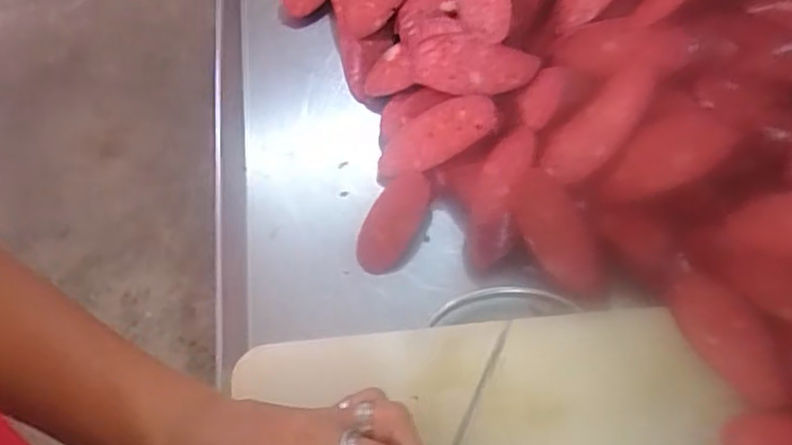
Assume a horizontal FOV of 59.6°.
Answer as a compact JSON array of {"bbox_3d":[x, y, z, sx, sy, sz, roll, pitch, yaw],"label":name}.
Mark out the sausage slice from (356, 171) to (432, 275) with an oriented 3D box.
[{"bbox_3d":[0.000,0.000,0.432,0.034,0.004,0.068,27,78,8],"label":"sausage slice"}]

